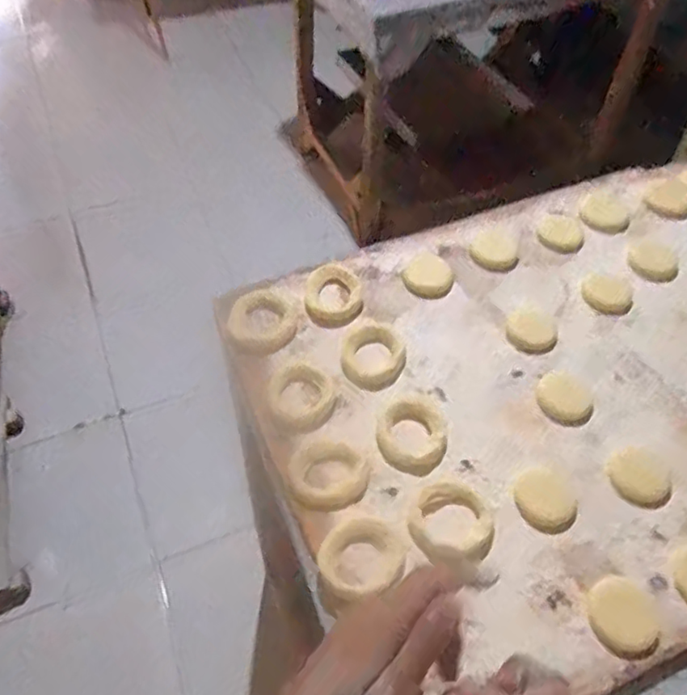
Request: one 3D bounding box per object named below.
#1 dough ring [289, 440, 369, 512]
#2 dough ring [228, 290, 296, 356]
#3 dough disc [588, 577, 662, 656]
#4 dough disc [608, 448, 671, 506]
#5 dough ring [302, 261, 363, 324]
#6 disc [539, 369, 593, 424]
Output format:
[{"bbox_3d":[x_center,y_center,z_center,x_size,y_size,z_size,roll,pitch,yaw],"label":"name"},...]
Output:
[{"bbox_3d":[-0.012,0.100,0.484,0.060,0.010,0.054,4,53,0],"label":"dough ring"},{"bbox_3d":[-0.073,-0.027,0.558,0.057,0.016,0.072,8,53,3],"label":"dough ring"},{"bbox_3d":[0.192,0.182,0.421,0.044,0.004,0.048,1,53,-2],"label":"dough disc"},{"bbox_3d":[0.232,0.100,0.484,0.045,0.004,0.045,1,53,-2],"label":"dough disc"},{"bbox_3d":[-0.009,-0.053,0.583,0.053,0.014,0.064,3,53,-1],"label":"dough ring"},{"bbox_3d":[0.189,0.042,0.525,0.043,0.004,0.046,-38,63,-26],"label":"disc"}]

